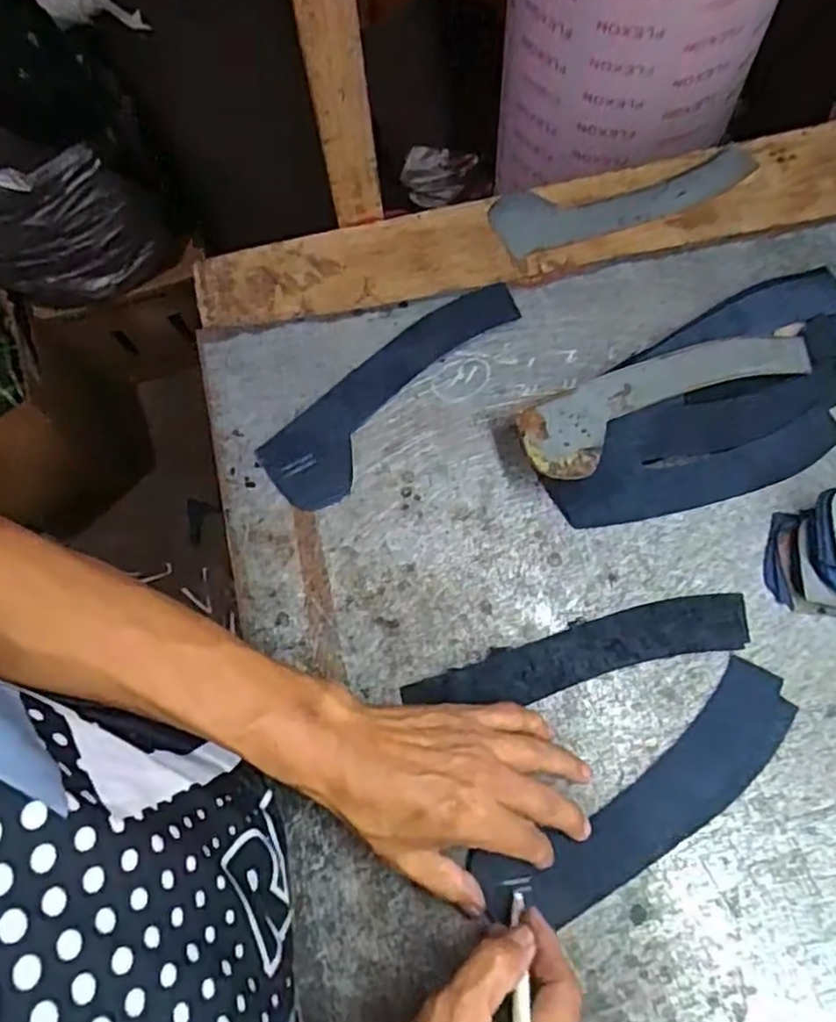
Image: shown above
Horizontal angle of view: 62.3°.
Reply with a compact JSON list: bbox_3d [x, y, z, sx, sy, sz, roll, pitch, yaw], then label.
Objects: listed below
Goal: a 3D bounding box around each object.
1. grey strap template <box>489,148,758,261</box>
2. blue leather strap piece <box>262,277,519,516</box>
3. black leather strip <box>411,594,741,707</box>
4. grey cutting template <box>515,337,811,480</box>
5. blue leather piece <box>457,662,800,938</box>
[{"bbox_3d":[0.171,-0.260,0.571,0.218,0.009,0.055,-18,83,-2],"label":"grey strap template"},{"bbox_3d":[-0.019,-0.092,0.510,0.065,0.007,0.225,42,77,13],"label":"blue leather strap piece"},{"bbox_3d":[0.104,0.092,0.442,0.221,0.011,0.038,-13,71,-5],"label":"black leather strip"},{"bbox_3d":[0.171,-0.083,0.476,0.217,0.009,0.055,-24,79,-11],"label":"grey cutting template"},{"bbox_3d":[0.137,0.173,0.414,0.216,0.008,0.059,-32,77,-10],"label":"blue leather piece"}]

